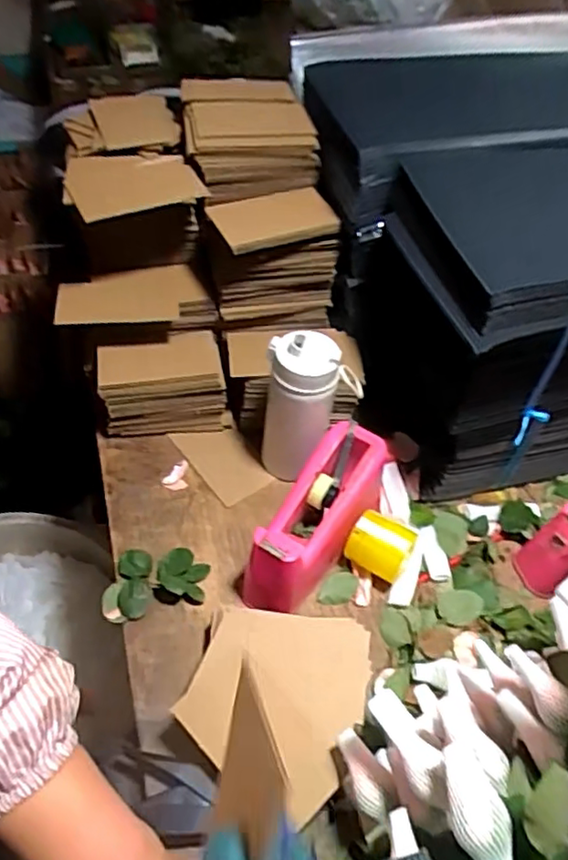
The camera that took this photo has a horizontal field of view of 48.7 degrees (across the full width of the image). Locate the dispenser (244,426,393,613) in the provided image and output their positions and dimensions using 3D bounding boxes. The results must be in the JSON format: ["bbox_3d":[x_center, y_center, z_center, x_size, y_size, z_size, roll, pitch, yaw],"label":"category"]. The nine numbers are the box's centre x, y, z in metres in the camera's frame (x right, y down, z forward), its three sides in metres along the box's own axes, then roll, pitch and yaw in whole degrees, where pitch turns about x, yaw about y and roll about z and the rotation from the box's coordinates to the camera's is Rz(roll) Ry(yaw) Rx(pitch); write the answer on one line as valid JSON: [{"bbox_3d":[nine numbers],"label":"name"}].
[{"bbox_3d":[0.033,0.101,0.662,0.074,0.105,0.203,27,53,17],"label":"dispenser"}]

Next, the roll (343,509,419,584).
[{"bbox_3d":[0.104,0.120,0.665,0.065,0.050,0.050,25,53,15],"label":"roll"}]

